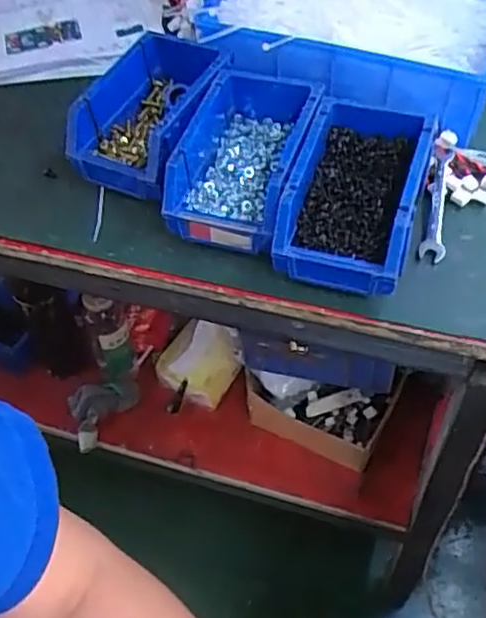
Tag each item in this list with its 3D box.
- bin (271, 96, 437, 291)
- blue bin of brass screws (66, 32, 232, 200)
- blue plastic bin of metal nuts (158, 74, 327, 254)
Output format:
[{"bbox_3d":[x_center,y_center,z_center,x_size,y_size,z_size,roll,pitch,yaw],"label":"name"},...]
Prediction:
[{"bbox_3d":[0.094,-0.093,0.547,0.101,0.075,0.160,13,53,15],"label":"bin"},{"bbox_3d":[-0.084,-0.185,0.626,0.107,0.074,0.162,19,55,19],"label":"blue bin of brass screws"},{"bbox_3d":[0.003,-0.135,0.575,0.103,0.063,0.167,12,53,14],"label":"blue plastic bin of metal nuts"}]

